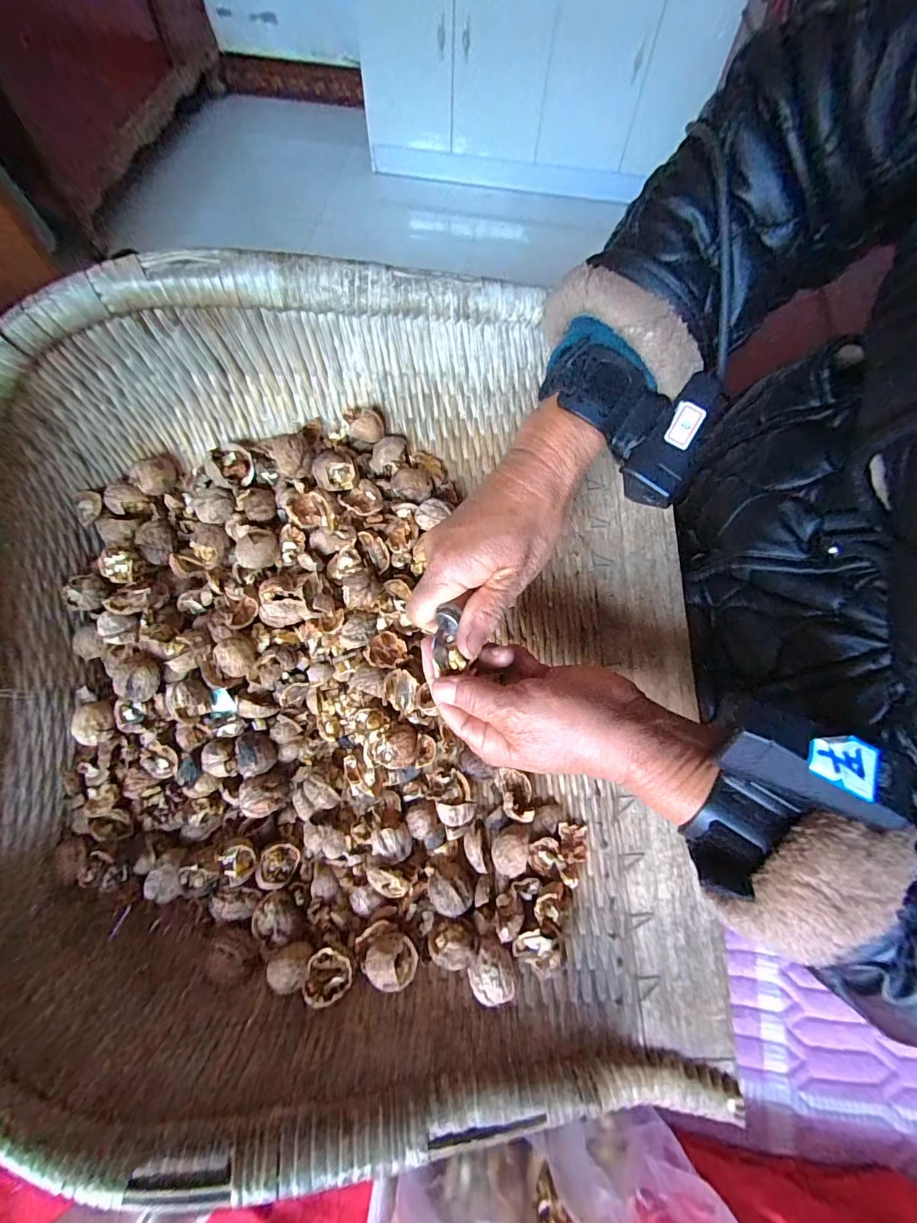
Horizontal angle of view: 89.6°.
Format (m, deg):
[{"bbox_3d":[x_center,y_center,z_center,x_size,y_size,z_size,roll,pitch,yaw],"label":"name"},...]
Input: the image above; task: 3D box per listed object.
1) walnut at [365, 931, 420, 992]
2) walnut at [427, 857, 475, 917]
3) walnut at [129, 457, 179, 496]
[{"bbox_3d":[-0.046,0.237,0.314,0.034,0.020,0.030,21,68,6],"label":"walnut"},{"bbox_3d":[-0.005,0.197,0.332,0.032,0.030,0.032,1,67,-3],"label":"walnut"},{"bbox_3d":[-0.261,-0.117,0.397,0.034,0.026,0.025,-41,75,-18],"label":"walnut"}]

